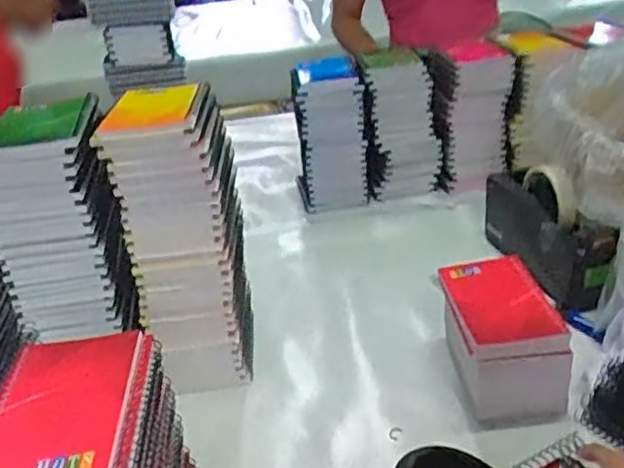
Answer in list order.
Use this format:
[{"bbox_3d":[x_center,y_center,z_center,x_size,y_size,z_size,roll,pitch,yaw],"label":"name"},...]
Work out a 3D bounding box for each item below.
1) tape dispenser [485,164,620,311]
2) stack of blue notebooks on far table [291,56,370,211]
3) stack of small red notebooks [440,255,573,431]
[{"bbox_3d":[0.269,-0.003,0.773,0.052,0.114,0.205,-11,27,-8],"label":"tape dispenser"},{"bbox_3d":[0.026,-0.163,1.042,0.107,0.202,0.166,-7,28,2],"label":"stack of blue notebooks on far table"},{"bbox_3d":[0.172,0.097,0.621,0.088,0.108,0.142,-8,27,-1],"label":"stack of small red notebooks"}]

